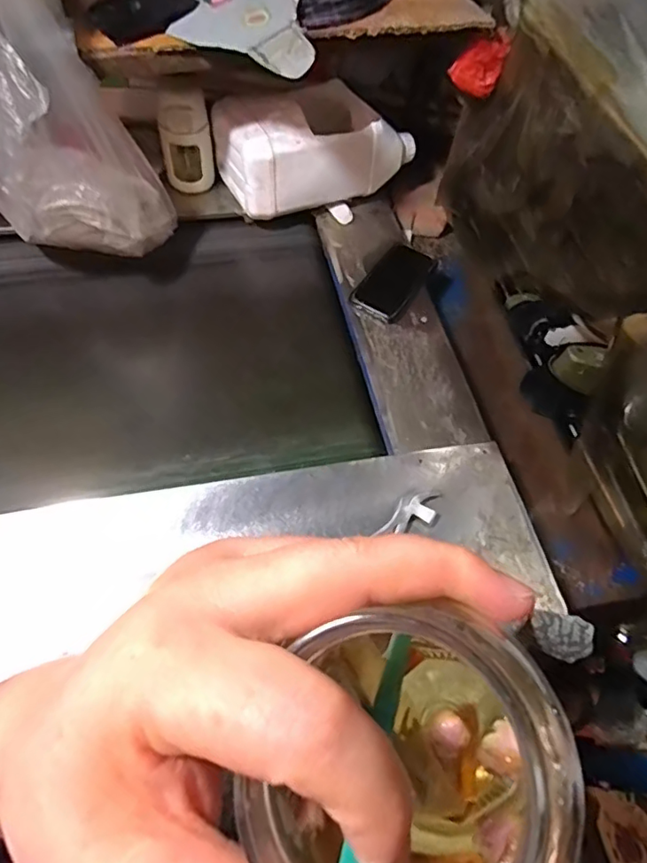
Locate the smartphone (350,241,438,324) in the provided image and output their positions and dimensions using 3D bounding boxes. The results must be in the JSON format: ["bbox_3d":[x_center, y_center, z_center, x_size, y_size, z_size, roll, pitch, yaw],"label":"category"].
[{"bbox_3d":[0.103,-0.220,0.803,0.074,0.013,0.141,32,69,13],"label":"smartphone"}]

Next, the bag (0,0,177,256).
[{"bbox_3d":[-0.326,-0.380,0.633,0.211,0.350,0.160,25,62,10],"label":"bag"}]

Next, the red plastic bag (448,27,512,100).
[{"bbox_3d":[0.201,-0.478,0.709,0.064,0.059,0.040,22,61,9],"label":"red plastic bag"}]

